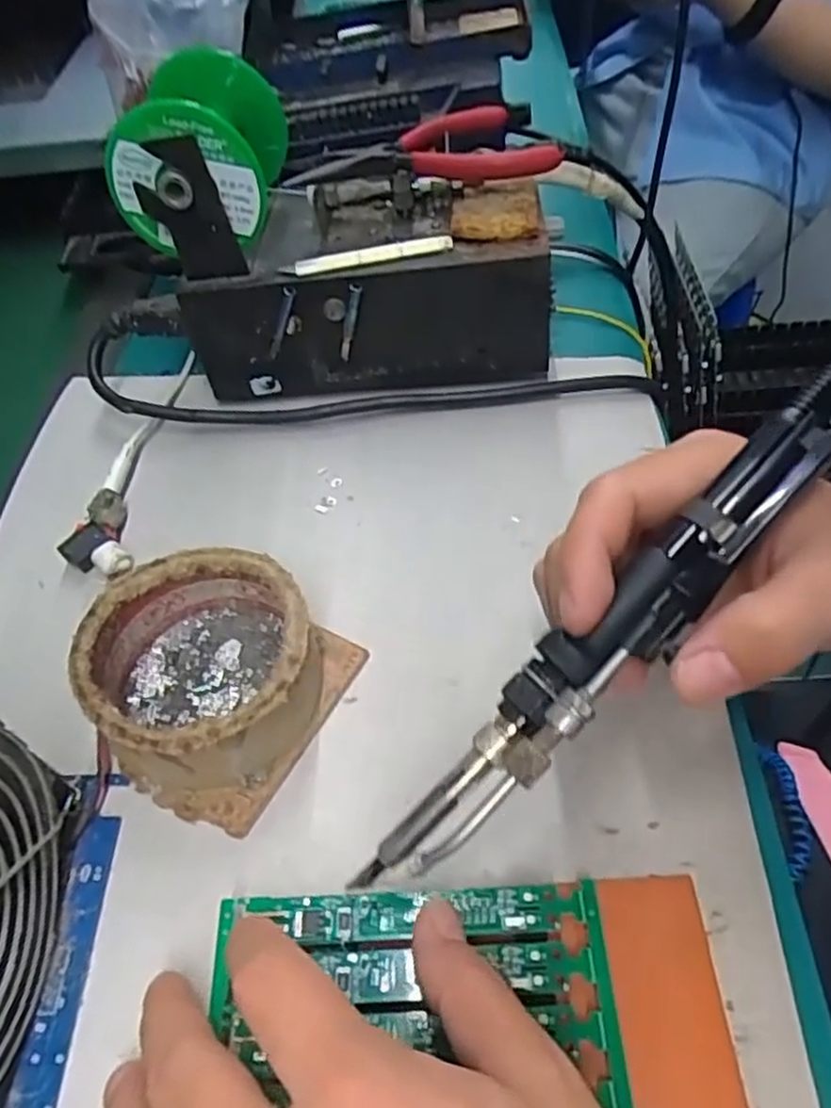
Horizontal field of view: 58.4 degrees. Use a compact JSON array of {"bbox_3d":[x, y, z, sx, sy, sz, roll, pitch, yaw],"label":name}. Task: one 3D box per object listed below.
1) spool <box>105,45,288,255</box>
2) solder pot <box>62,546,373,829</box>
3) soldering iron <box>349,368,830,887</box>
[{"bbox_3d":[-0.101,-0.192,0.356,0.069,0.066,0.091,-2,54,3],"label":"spool"},{"bbox_3d":[-0.080,0.043,0.280,0.090,0.050,0.090,21,58,18],"label":"solder pot"},{"bbox_3d":[0.064,0.016,0.213,0.212,0.020,0.026,-45,61,-3],"label":"soldering iron"}]

